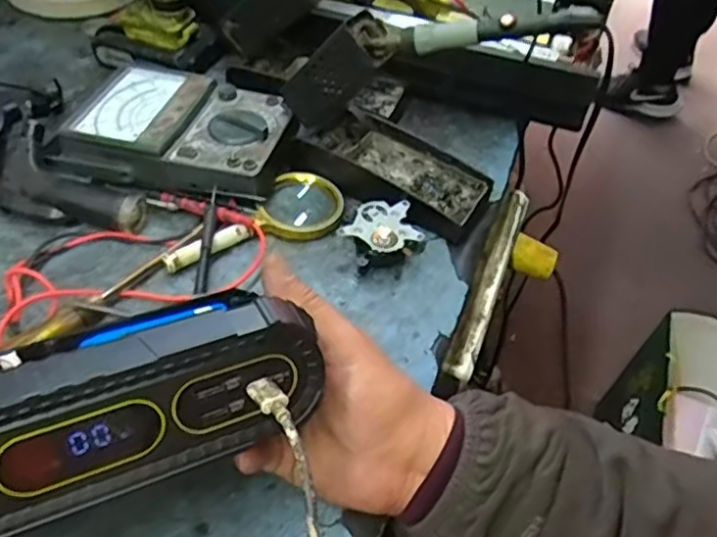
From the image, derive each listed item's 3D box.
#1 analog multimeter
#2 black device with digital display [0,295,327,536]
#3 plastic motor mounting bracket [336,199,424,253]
[{"bbox_3d":[-0.151,-0.117,0.560,0.186,0.044,0.127,13,48,8],"label":"analog multimeter"},{"bbox_3d":[-0.113,0.064,0.272,0.206,0.059,0.041,-16,51,-25],"label":"black device with digital display"},{"bbox_3d":[0.015,-0.033,0.500,0.057,0.012,0.050,-15,53,-8],"label":"plastic motor mounting bracket"}]

